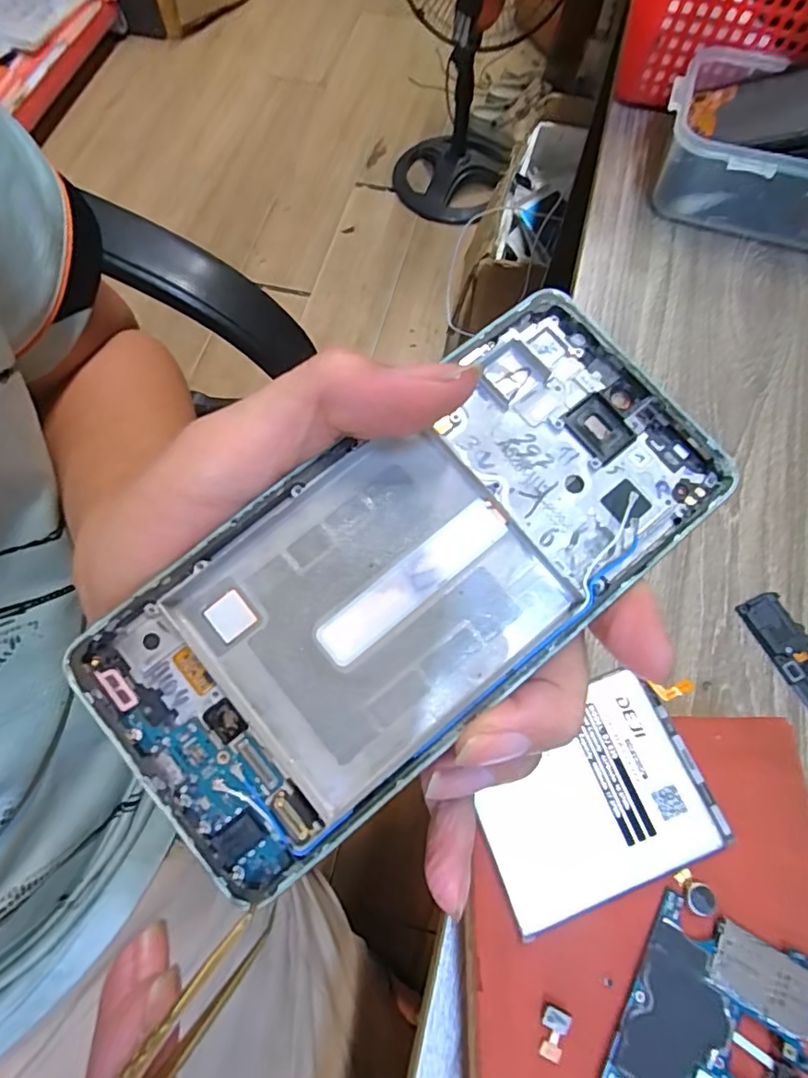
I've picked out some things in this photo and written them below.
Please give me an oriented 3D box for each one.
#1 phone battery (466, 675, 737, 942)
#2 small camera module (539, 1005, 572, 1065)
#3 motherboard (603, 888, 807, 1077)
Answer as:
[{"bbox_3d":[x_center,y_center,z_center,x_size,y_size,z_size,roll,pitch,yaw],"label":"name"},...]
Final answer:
[{"bbox_3d":[0.062,0.084,0.180,0.075,0.005,0.058,-19,69,-8],"label":"phone battery"},{"bbox_3d":[0.043,0.144,0.157,0.008,0.004,0.013,21,69,8],"label":"small camera module"},{"bbox_3d":[0.090,0.143,0.155,0.049,0.005,0.059,29,71,11],"label":"motherboard"}]

